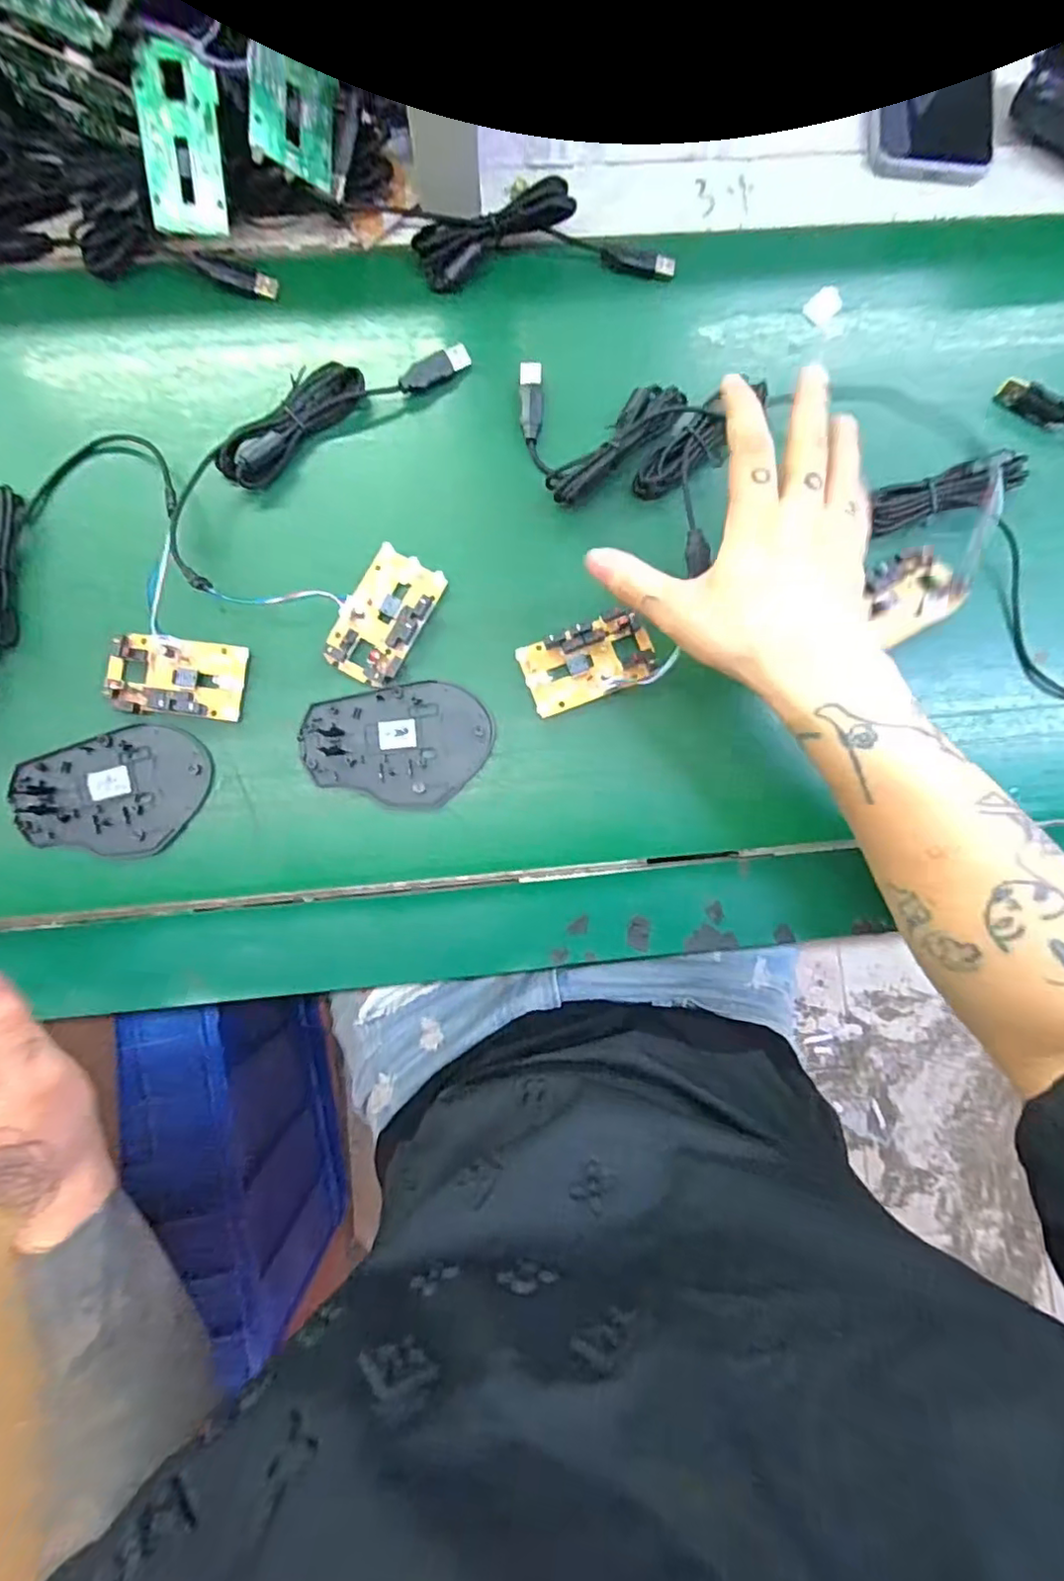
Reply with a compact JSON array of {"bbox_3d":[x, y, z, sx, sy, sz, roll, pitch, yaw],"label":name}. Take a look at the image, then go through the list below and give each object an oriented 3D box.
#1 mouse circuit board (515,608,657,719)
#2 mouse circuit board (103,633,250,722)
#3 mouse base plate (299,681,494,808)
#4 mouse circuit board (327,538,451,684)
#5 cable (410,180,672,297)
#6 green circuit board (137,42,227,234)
[{"bbox_3d":[0.035,-0.077,0.365,0.079,0.015,0.044,-20,86,-5],"label":"mouse circuit board"},{"bbox_3d":[-0.208,-0.067,0.357,0.075,0.011,0.046,7,84,-2],"label":"mouse circuit board"},{"bbox_3d":[-0.079,-0.027,0.362,0.106,0.004,0.071,1,85,-3],"label":"mouse base plate"},{"bbox_3d":[-0.088,-0.103,0.365,0.044,0.010,0.078,29,84,0],"label":"mouse circuit board"},{"bbox_3d":[0.009,-0.345,0.382,0.160,0.030,0.040,-8,85,-4],"label":"cable"},{"bbox_3d":[-0.200,-0.371,0.354,0.043,0.005,0.079,9,119,-2],"label":"green circuit board"}]

